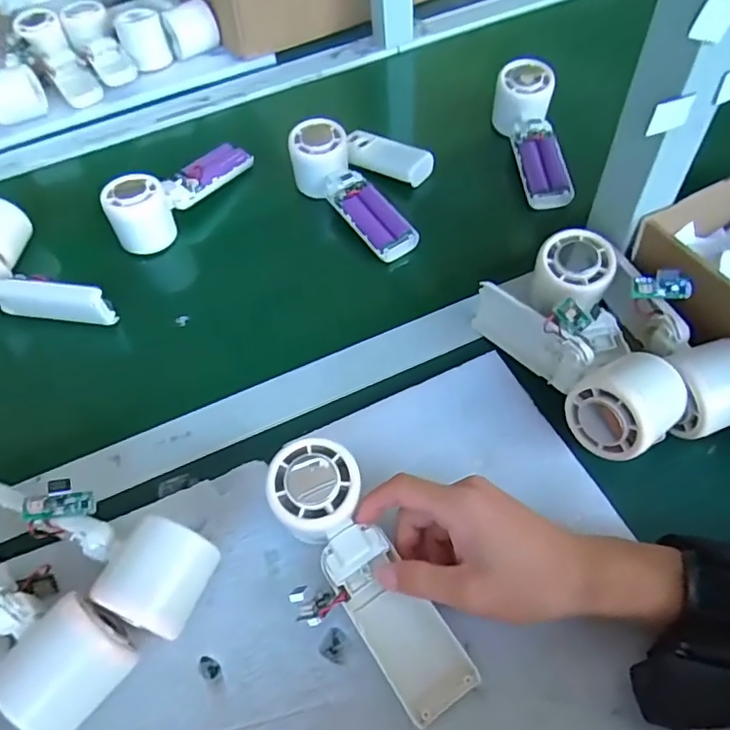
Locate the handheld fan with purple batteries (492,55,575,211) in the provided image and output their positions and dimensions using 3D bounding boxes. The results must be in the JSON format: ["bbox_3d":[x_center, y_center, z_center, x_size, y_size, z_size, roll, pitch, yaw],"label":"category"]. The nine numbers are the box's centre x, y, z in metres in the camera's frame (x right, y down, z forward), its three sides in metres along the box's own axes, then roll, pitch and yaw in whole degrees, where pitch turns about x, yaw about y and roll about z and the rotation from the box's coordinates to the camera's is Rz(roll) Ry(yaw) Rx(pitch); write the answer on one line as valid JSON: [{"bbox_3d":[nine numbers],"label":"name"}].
[{"bbox_3d":[0.169,-0.226,0.569,0.051,0.052,0.170,-6,71,-3],"label":"handheld fan with purple batteries"}]

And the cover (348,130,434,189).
[{"bbox_3d":[0.020,-0.216,0.581,0.101,0.020,0.039,29,62,22],"label":"cover"}]

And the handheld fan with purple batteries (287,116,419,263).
[{"bbox_3d":[-0.014,-0.164,0.545,0.054,0.049,0.167,-33,75,-20],"label":"handheld fan with purple batteries"}]

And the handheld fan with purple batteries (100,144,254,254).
[{"bbox_3d":[-0.182,-0.178,0.562,0.049,0.057,0.164,35,66,26],"label":"handheld fan with purple batteries"}]

